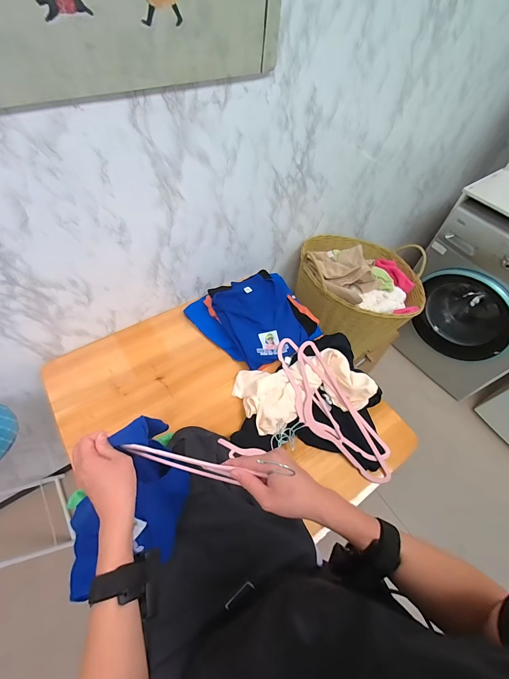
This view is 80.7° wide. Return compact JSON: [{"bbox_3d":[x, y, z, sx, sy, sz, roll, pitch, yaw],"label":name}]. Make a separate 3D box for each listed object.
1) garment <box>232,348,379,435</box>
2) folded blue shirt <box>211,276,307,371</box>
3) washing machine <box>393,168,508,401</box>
[{"bbox_3d":[0.134,0.133,0.809,0.351,0.066,0.181,-8,56,-10],"label":"garment"},{"bbox_3d":[0.018,-0.070,0.917,0.220,0.040,0.286,-26,73,-16],"label":"folded blue shirt"},{"bbox_3d":[1.142,-0.220,1.488,0.464,0.849,0.628,-36,65,-25],"label":"washing machine"}]

